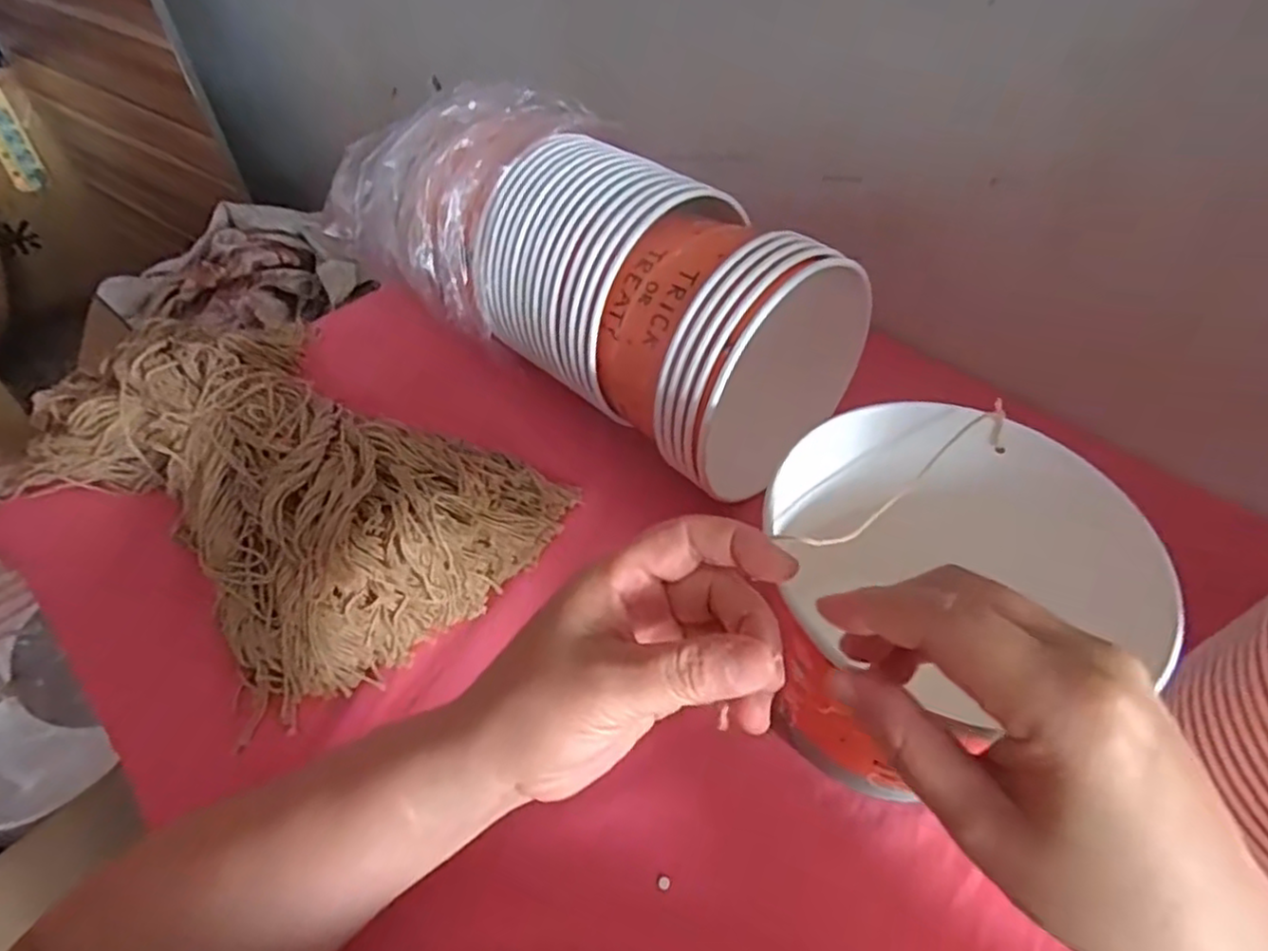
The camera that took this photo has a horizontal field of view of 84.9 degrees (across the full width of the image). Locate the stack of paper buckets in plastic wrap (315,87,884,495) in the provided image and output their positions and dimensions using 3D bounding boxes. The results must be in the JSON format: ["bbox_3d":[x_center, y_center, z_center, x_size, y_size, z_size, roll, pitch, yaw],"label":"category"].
[{"bbox_3d":[-0.040,-0.148,0.495,0.379,0.147,0.157,34,58,27],"label":"stack of paper buckets in plastic wrap"}]

